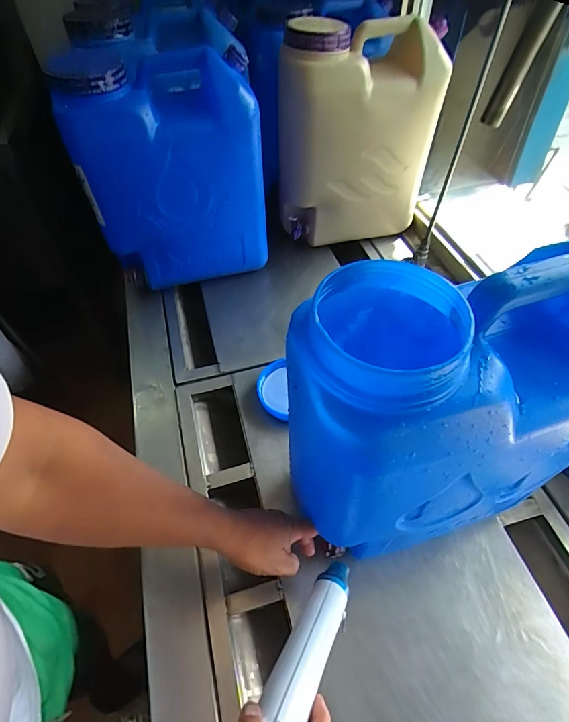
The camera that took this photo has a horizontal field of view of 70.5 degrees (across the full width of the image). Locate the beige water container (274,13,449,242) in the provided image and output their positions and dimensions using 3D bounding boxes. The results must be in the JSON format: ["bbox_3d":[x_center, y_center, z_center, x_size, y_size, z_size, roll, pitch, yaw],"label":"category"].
[{"bbox_3d":[0.146,-0.455,0.836,0.313,0.398,0.155,-12,52,-8],"label":"beige water container"}]

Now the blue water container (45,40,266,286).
[{"bbox_3d":[-0.207,-0.343,0.773,0.317,0.356,0.163,-10,52,-6],"label":"blue water container"}]

